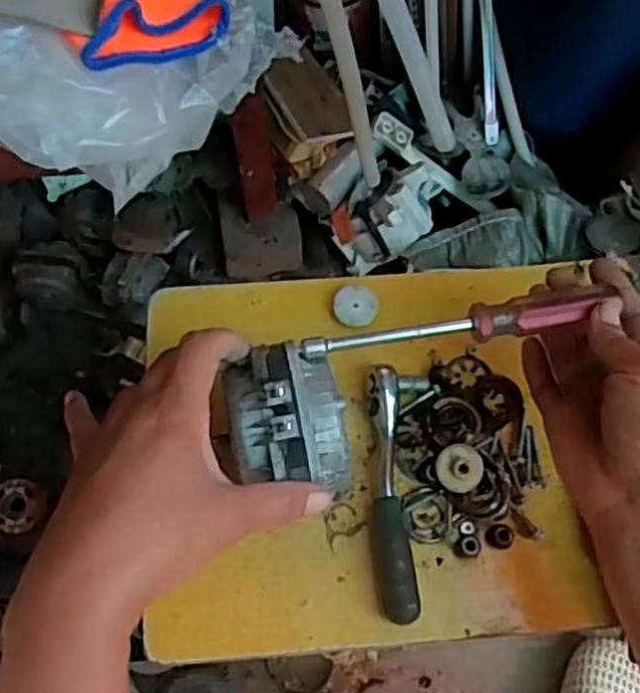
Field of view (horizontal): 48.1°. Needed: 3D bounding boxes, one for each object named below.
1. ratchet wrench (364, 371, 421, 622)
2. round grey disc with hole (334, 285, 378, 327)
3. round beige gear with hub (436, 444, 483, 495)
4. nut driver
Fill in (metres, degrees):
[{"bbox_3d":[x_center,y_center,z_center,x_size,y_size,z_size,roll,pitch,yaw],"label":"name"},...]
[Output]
[{"bbox_3d":[0.041,0.085,0.431,0.023,0.024,0.151,-3,65,-1],"label":"ratchet wrench"},{"bbox_3d":[0.023,-0.028,0.477,0.028,0.006,0.027,0,65,0],"label":"round grey disc with hole"},{"bbox_3d":[0.083,0.072,0.426,0.027,0.007,0.028,0,65,0],"label":"round beige gear with hub"},{"bbox_3d":[0.073,-0.013,0.399,0.167,0.020,0.028,-9,65,-3],"label":"nut driver"}]

